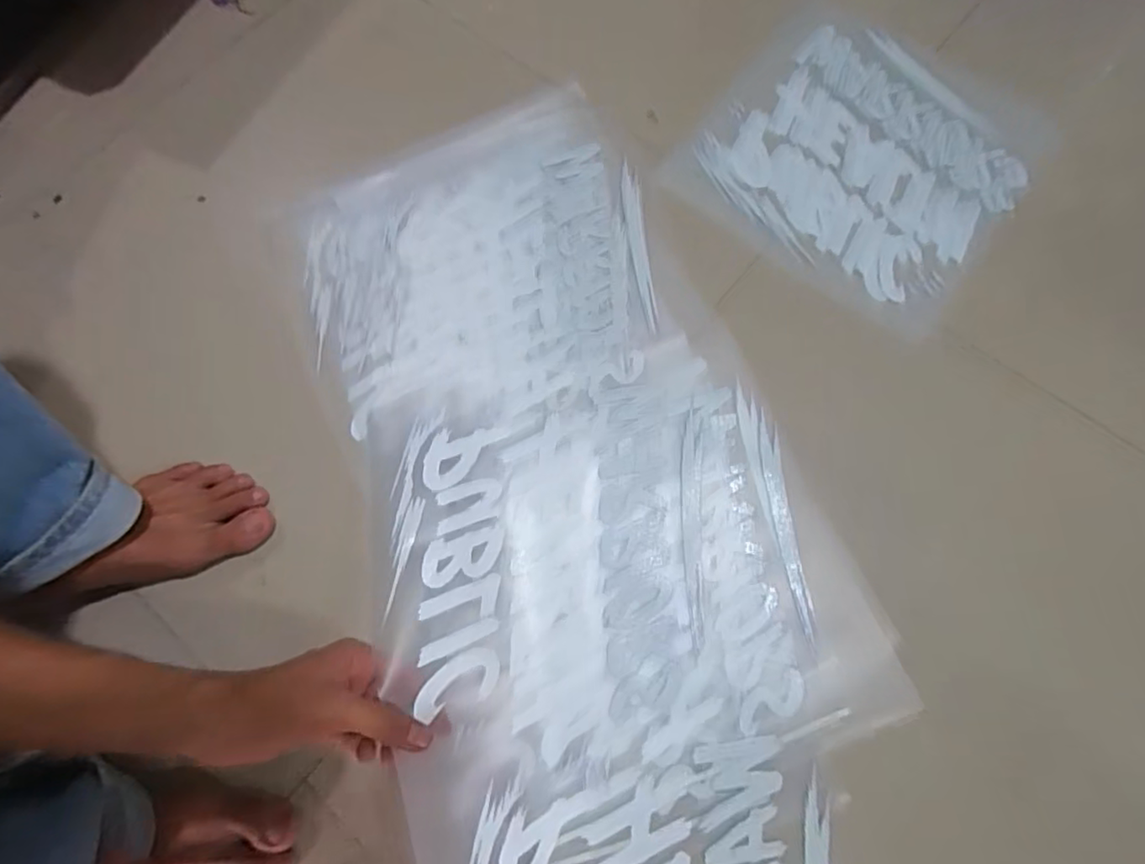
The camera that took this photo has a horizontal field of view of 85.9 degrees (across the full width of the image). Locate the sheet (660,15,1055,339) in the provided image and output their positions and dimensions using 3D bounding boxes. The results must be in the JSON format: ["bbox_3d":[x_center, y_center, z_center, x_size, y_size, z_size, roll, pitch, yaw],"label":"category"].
[{"bbox_3d":[0.271,-0.264,0.585,0.281,0.008,0.287,36,77,12],"label":"sheet"}]

